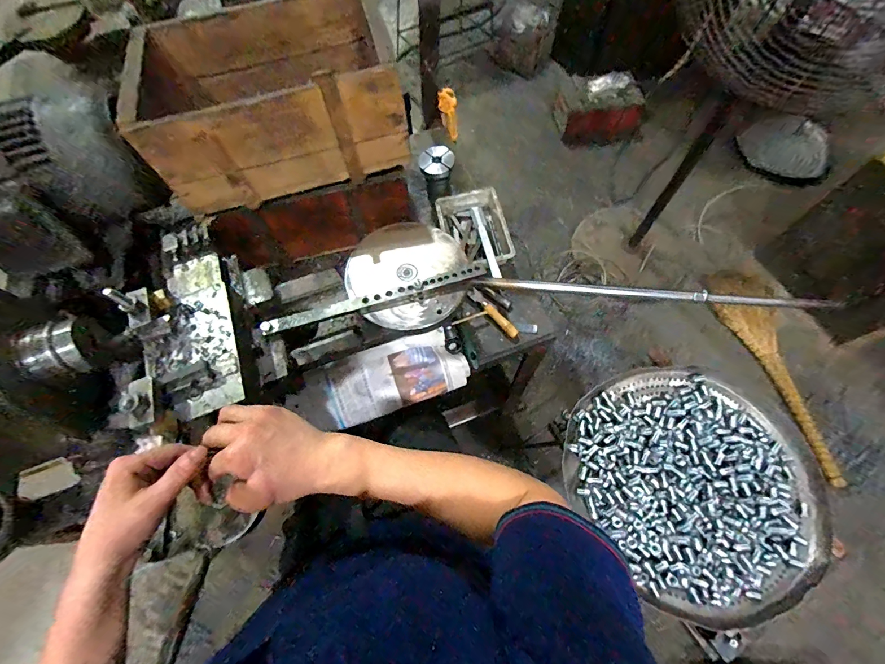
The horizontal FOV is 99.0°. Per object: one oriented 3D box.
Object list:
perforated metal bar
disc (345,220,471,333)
[{"bbox_3d":[-0.097,-0.052,0.560,0.336,0.013,0.024,-16,66,-5],"label":"perforated metal bar"},{"bbox_3d":[-0.055,-0.089,0.587,0.179,0.018,0.176,0,72,0],"label":"disc"}]

